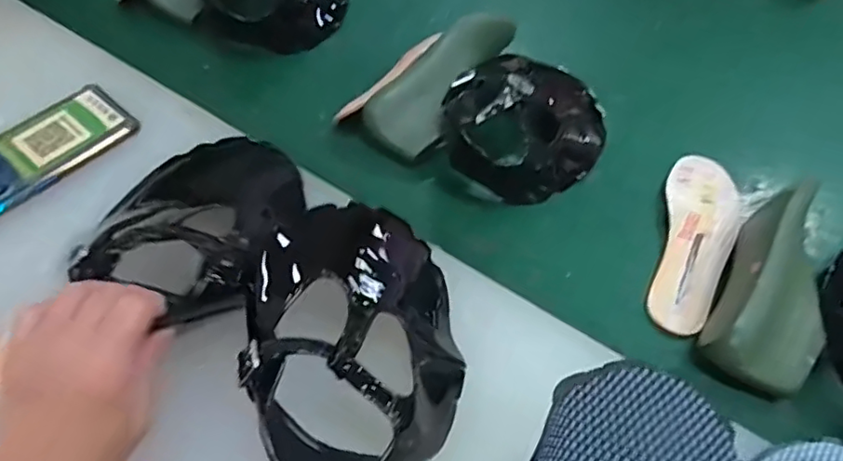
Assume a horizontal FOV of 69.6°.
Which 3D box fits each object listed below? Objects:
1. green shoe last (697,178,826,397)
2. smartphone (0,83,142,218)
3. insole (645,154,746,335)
[{"bbox_3d":[0.277,0.045,0.476,0.079,0.049,0.166,20,70,10],"label":"green shoe last"},{"bbox_3d":[-0.328,-0.065,0.509,0.081,0.011,0.162,37,62,19],"label":"smartphone"},{"bbox_3d":[0.241,0.007,0.532,0.062,0.017,0.183,20,58,10],"label":"insole"}]

